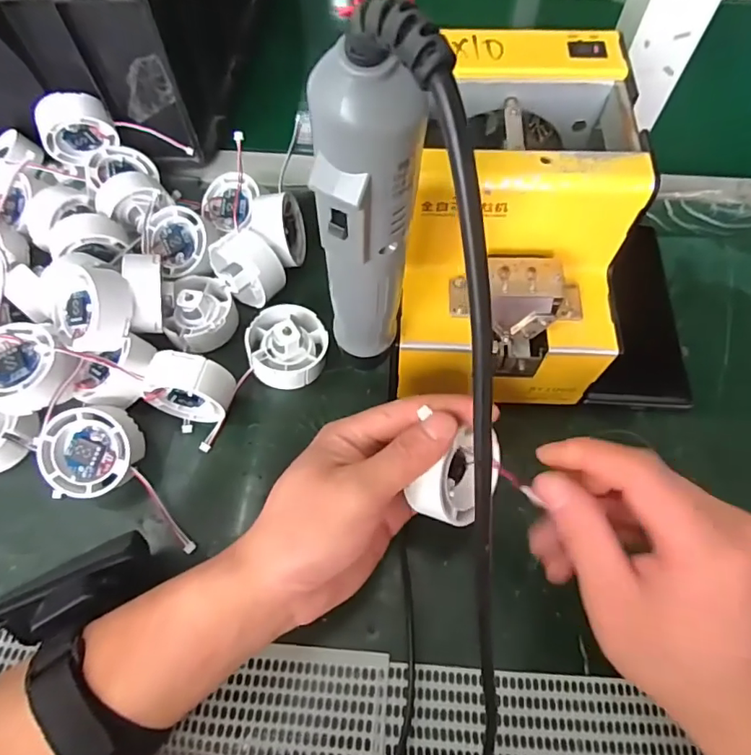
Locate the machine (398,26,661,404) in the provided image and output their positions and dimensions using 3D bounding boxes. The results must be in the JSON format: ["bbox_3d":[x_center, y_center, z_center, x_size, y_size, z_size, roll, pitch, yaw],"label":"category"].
[{"bbox_3d":[0.080,-0.094,0.310,0.126,0.113,0.193,5,71,3],"label":"machine"}]

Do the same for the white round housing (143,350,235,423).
[{"bbox_3d":[-0.121,0.007,0.336,0.047,0.044,0.033,14,65,8],"label":"white round housing"}]

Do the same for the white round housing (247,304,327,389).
[{"bbox_3d":[-0.061,-0.024,0.354,0.054,0.031,0.057,0,63,1],"label":"white round housing"}]

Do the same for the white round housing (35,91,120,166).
[{"bbox_3d":[-0.235,-0.198,0.410,0.052,0.049,0.023,-21,65,-9],"label":"white round housing"}]

